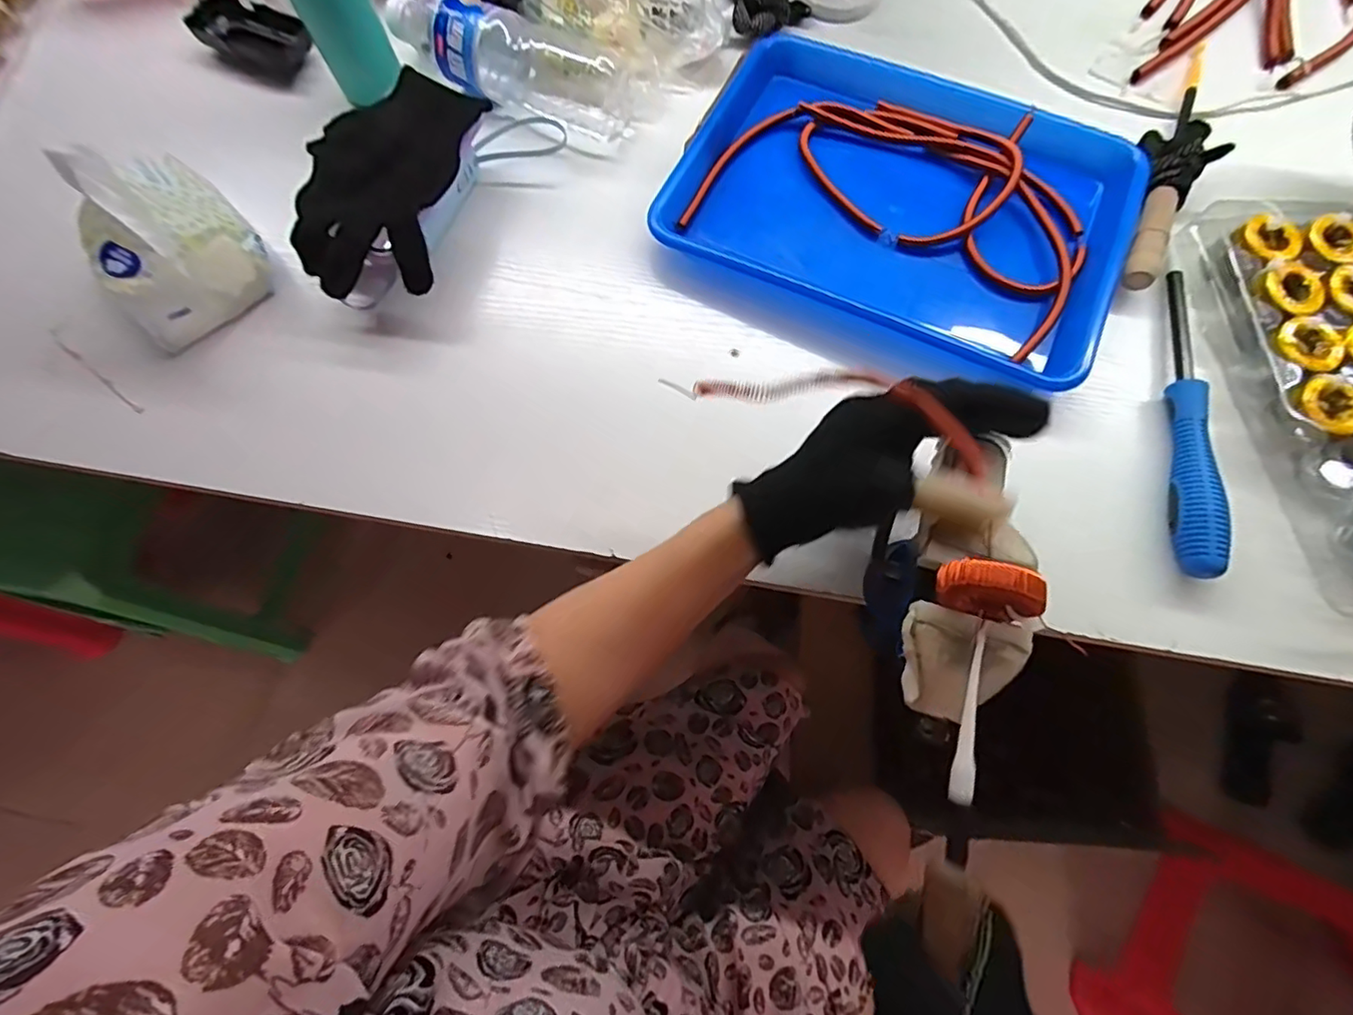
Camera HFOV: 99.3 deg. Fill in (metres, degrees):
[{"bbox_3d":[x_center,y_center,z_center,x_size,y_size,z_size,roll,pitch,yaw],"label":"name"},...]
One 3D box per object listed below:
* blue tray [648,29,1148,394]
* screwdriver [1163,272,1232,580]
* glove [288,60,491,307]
[{"bbox_3d":[0.179,-0.253,0.464,0.337,0.042,0.257,26,72,7],"label":"blue tray"},{"bbox_3d":[0.350,-0.067,0.389,0.025,0.022,0.233,16,73,6],"label":"screwdriver"},{"bbox_3d":[-0.217,-0.246,0.422,0.109,0.042,0.195,11,72,4],"label":"glove"}]

